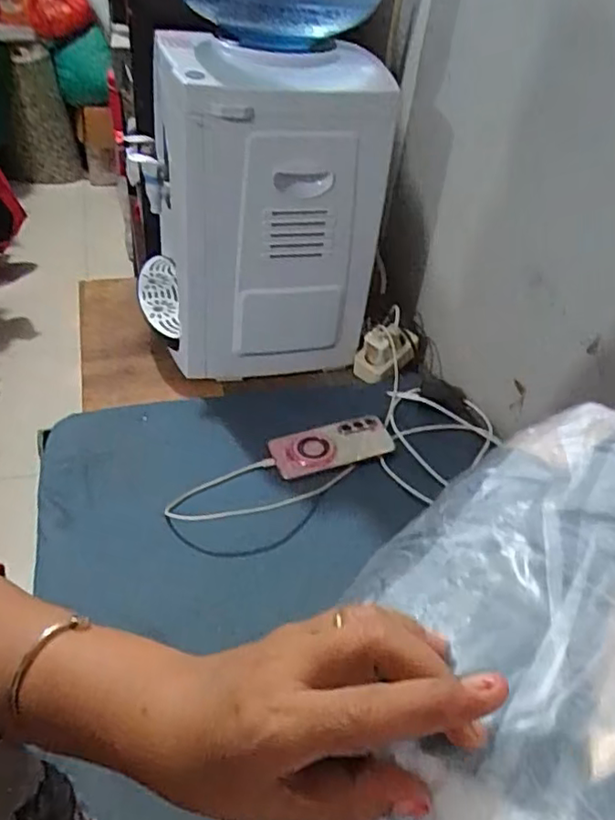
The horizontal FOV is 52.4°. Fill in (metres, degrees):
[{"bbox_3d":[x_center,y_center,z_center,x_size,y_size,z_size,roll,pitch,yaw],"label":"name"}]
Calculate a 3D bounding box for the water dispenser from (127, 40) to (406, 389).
[{"bbox_3d":[-0.082,-0.286,0.919,0.286,0.428,0.256,-13,44,-22],"label":"water dispenser"}]

